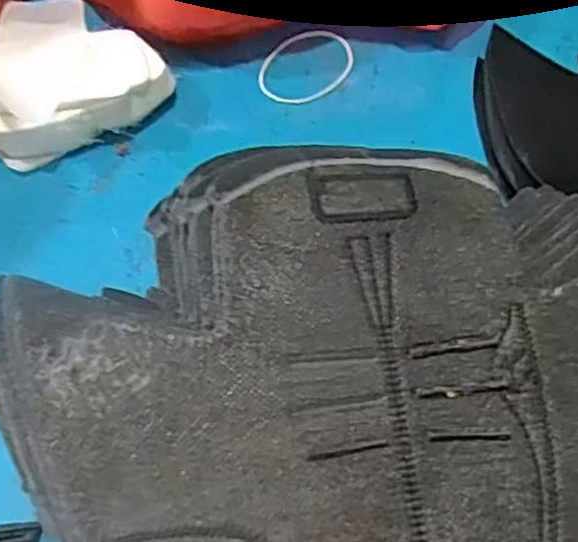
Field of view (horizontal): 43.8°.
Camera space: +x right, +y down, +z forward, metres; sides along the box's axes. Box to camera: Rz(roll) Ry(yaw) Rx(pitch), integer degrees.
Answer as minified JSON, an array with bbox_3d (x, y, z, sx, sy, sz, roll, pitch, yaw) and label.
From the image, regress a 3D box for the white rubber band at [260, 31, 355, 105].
[{"bbox_3d":[0.010,-0.120,0.419,0.063,0.004,0.048,-38,68,-19],"label":"white rubber band"}]

